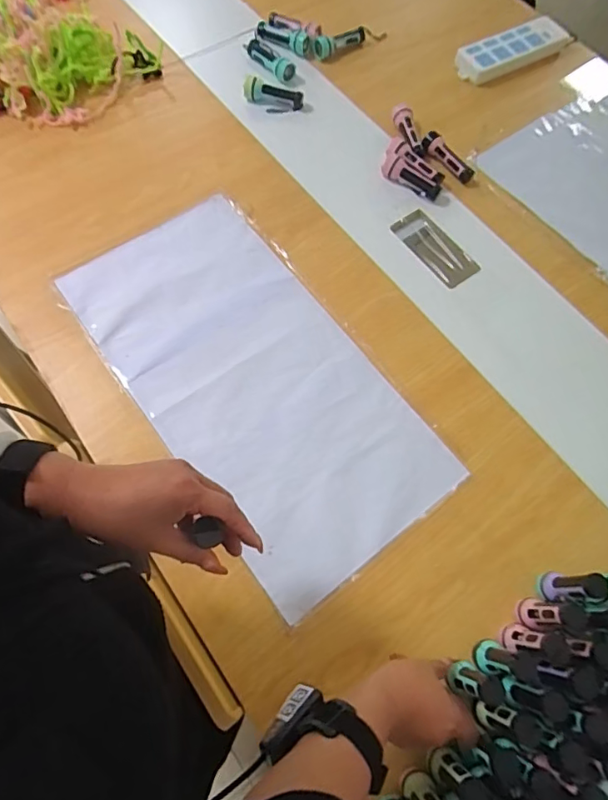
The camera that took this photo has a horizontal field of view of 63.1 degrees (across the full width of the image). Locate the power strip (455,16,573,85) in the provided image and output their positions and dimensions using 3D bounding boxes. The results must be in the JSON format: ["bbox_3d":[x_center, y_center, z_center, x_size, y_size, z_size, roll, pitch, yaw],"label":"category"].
[{"bbox_3d":[0.407,-0.684,0.969,0.250,0.041,0.084,-29,70,-12],"label":"power strip"}]

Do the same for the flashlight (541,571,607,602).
[{"bbox_3d":[0.302,0.211,0.563,0.033,0.101,0.032,2,67,0],"label":"flashlight"}]

